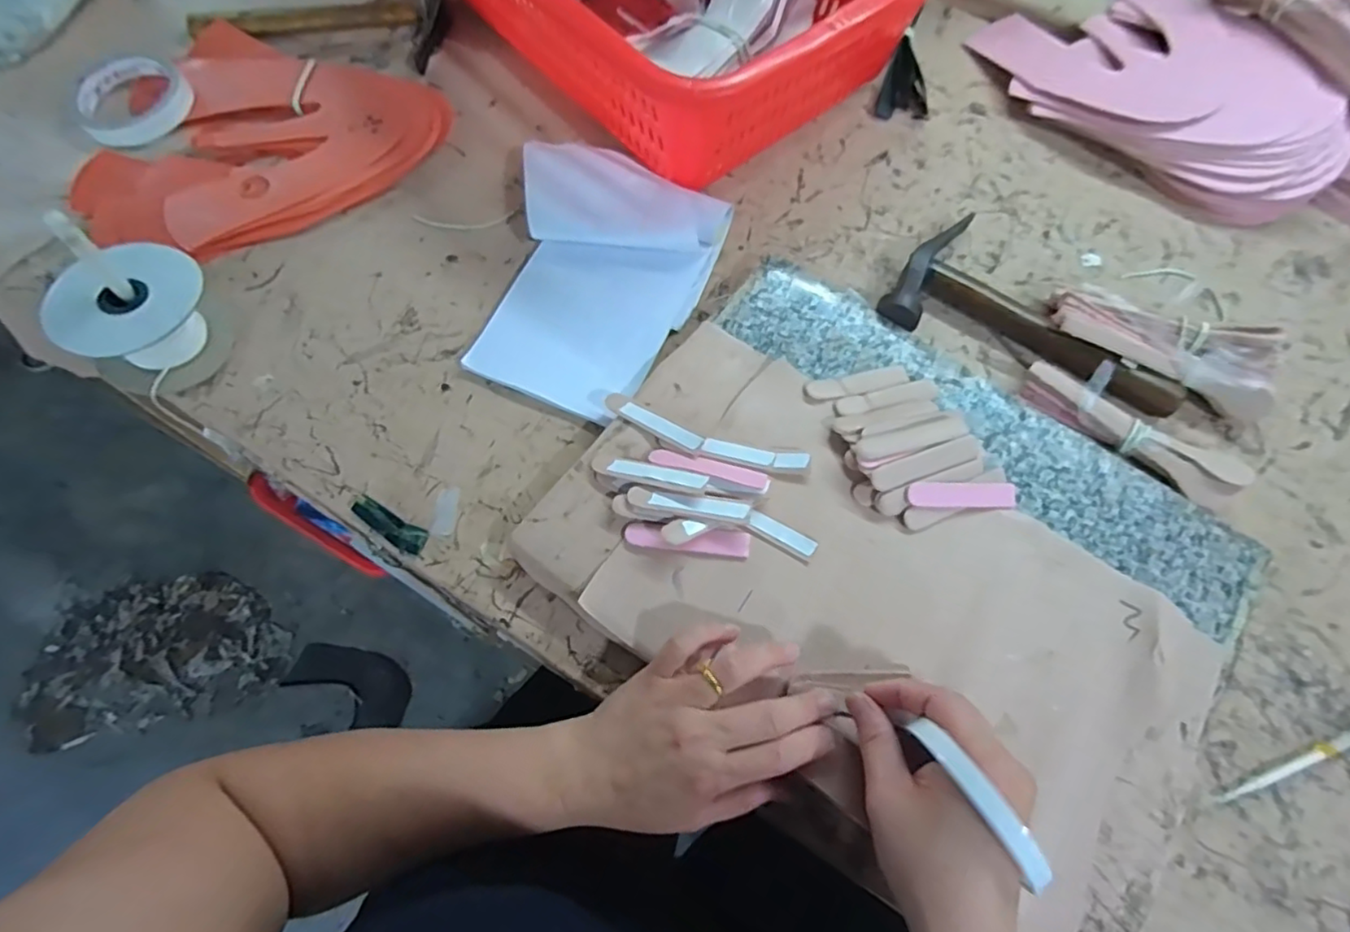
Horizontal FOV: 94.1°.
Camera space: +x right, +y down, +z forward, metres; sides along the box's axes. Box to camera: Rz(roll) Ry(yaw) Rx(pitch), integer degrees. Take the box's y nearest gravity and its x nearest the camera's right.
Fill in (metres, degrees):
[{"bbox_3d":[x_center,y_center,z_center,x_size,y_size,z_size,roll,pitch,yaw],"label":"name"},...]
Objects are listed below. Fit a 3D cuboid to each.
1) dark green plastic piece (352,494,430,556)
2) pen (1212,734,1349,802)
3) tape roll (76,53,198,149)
[{"bbox_3d":[-0.189,0.039,0.414,0.057,0.009,0.018,27,70,8],"label":"dark green plastic piece"},{"bbox_3d":[0.380,0.178,0.380,0.126,0.004,0.008,-16,70,-8],"label":"pen"},{"bbox_3d":[-0.472,-0.322,0.552,0.087,0.018,0.087,1,68,-2],"label":"tape roll"}]

